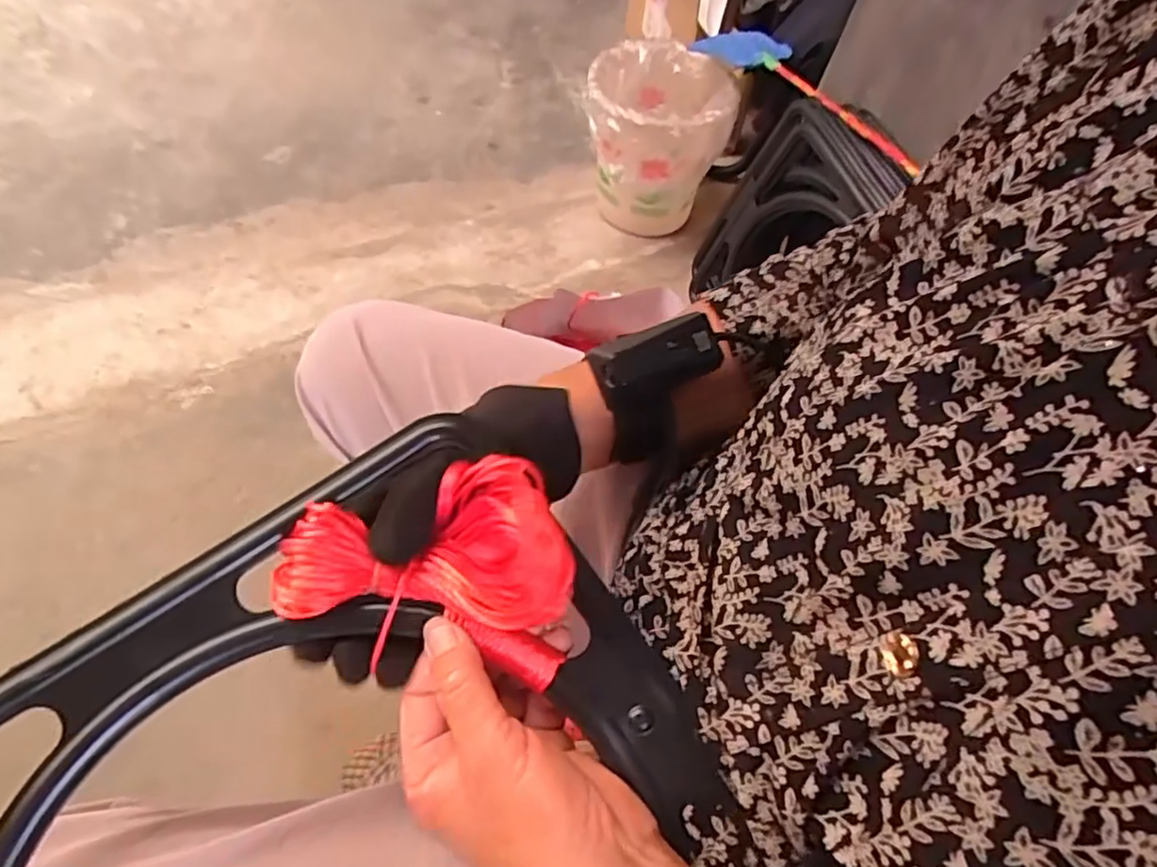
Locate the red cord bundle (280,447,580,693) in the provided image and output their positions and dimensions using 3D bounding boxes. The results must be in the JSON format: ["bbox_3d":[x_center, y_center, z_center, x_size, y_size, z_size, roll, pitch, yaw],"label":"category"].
[{"bbox_3d":[-0.063,0.060,0.272,0.114,0.051,0.084,-11,63,-9],"label":"red cord bundle"}]

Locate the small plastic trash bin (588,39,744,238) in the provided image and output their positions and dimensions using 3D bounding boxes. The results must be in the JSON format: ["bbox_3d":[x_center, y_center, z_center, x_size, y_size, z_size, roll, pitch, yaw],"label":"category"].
[{"bbox_3d":[0.109,-0.440,1.042,0.206,0.242,0.180,-7,63,-10],"label":"small plastic trash bin"}]

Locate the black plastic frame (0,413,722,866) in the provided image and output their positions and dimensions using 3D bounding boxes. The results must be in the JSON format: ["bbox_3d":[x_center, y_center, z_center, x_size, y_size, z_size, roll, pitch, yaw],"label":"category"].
[{"bbox_3d":[-0.088,0.195,0.246,0.329,0.015,0.324,-35,82,-15],"label":"black plastic frame"}]

